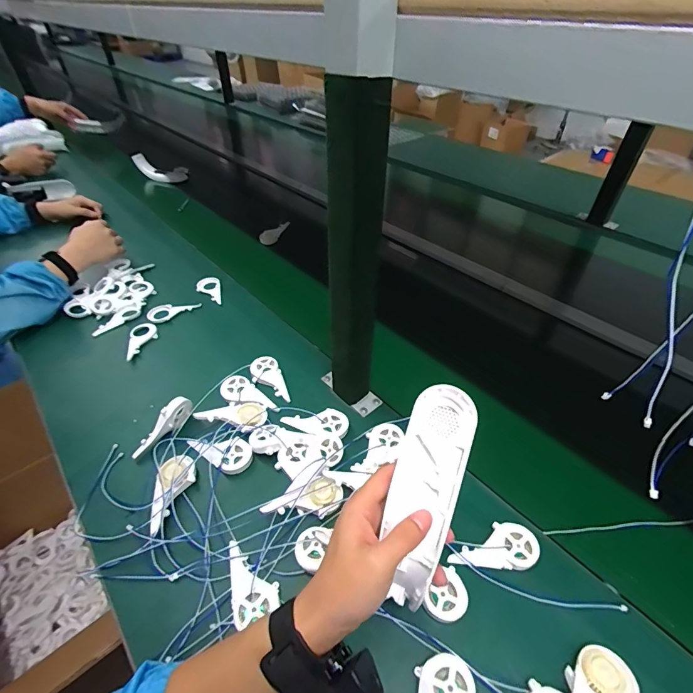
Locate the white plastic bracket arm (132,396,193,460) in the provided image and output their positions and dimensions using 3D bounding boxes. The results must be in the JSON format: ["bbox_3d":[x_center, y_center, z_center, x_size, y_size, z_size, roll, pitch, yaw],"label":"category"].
[{"bbox_3d":[-0.245,0.109,0.502,0.015,0.033,0.094,30,72,26],"label":"white plastic bracket arm"}]

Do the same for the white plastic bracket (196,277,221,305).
[{"bbox_3d":[-0.278,-0.112,0.762,0.049,0.013,0.076,-9,44,-9],"label":"white plastic bracket"}]

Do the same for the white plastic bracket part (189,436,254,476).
[{"bbox_3d":[-0.158,0.132,0.486,0.078,0.016,0.044,23,48,23],"label":"white plastic bracket part"}]

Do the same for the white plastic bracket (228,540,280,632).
[{"bbox_3d":[-0.095,0.234,0.382,0.043,0.018,0.077,-14,45,-14],"label":"white plastic bracket"}]

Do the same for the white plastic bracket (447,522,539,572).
[{"bbox_3d":[0.158,0.213,0.407,0.090,0.013,0.044,4,43,4],"label":"white plastic bracket"}]

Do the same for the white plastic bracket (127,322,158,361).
[{"bbox_3d":[-0.352,-0.013,0.655,0.041,0.010,0.099,-11,44,-12],"label":"white plastic bracket"}]

